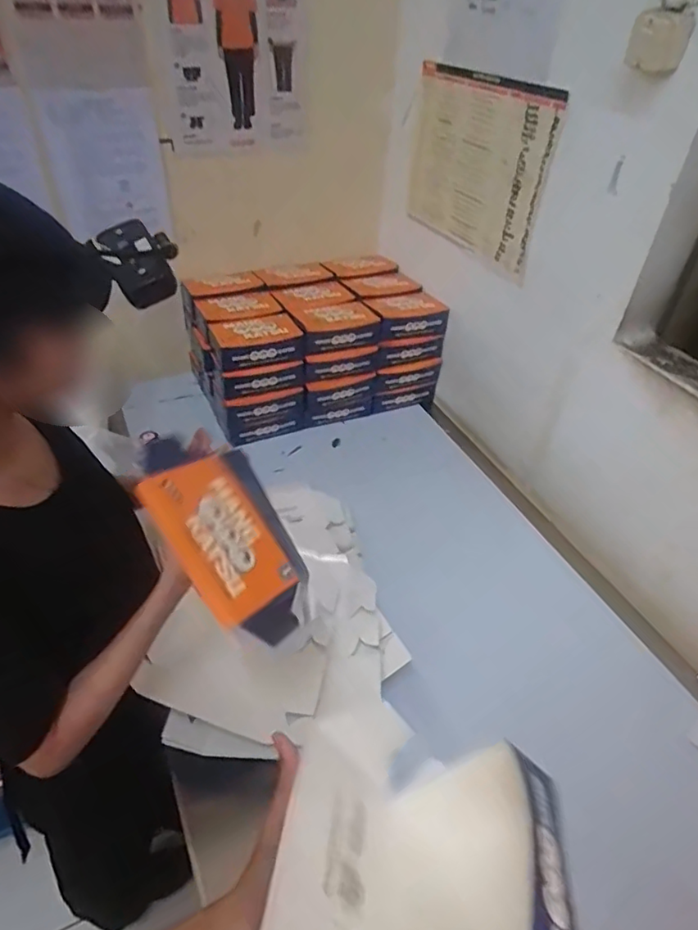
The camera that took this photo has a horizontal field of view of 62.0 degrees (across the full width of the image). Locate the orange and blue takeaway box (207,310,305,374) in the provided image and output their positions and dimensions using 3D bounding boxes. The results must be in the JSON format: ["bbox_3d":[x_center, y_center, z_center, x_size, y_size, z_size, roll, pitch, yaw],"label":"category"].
[{"bbox_3d":[-0.195,-0.257,1.215,0.179,0.056,0.122,-11,43,-17],"label":"orange and blue takeaway box"}]

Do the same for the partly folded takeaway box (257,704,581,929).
[{"bbox_3d":[0.045,0.287,0.392,0.178,0.129,0.205,6,41,3],"label":"partly folded takeaway box"}]

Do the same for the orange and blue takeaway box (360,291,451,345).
[{"bbox_3d":[0.127,-0.358,1.380,0.180,0.058,0.134,-15,44,-21],"label":"orange and blue takeaway box"}]

